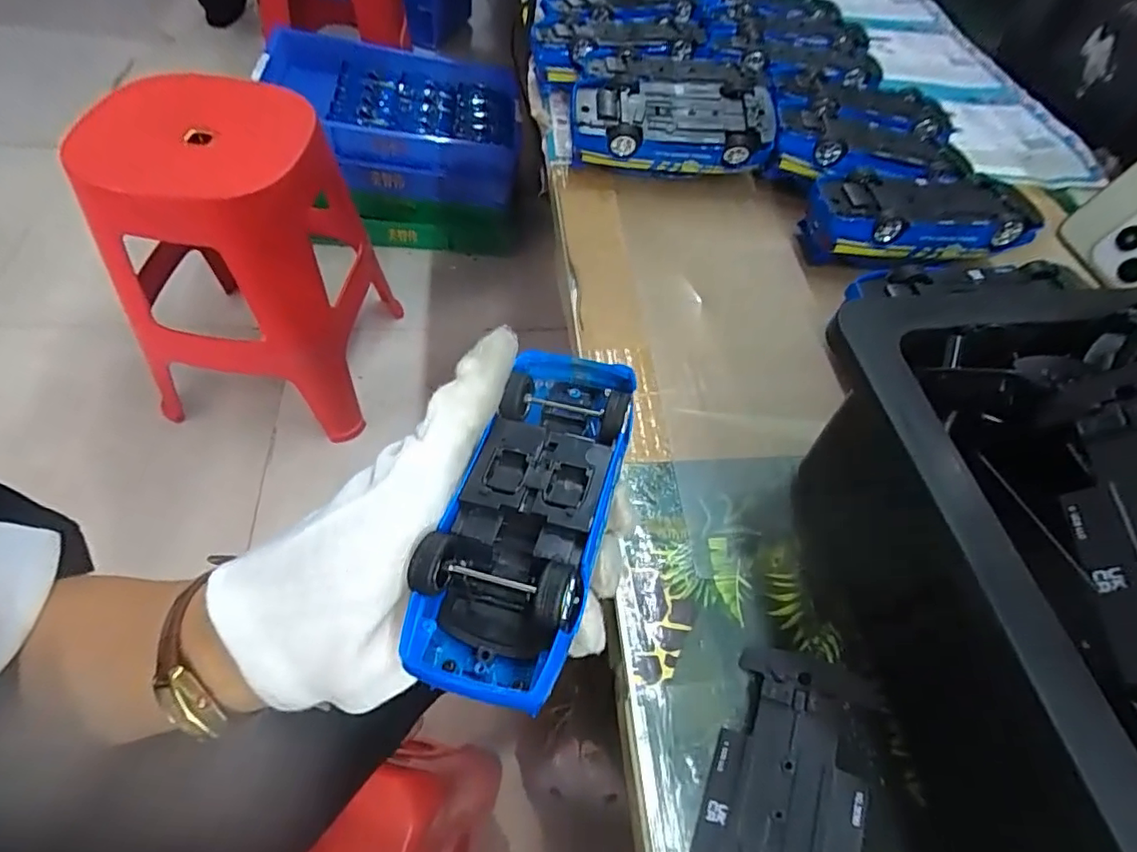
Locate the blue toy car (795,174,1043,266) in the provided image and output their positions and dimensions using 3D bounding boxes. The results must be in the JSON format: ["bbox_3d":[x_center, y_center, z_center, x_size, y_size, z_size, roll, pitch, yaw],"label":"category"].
[{"bbox_3d":[0.213,-0.128,0.354,0.131,0.038,0.063,-2,58,-6],"label":"blue toy car"}]

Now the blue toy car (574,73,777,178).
[{"bbox_3d":[0.066,-0.196,0.381,0.127,0.048,0.059,2,57,-3],"label":"blue toy car"}]

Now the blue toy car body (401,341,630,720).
[{"bbox_3d":[-0.012,0.027,0.203,0.051,0.030,0.130,16,59,5],"label":"blue toy car body"}]

